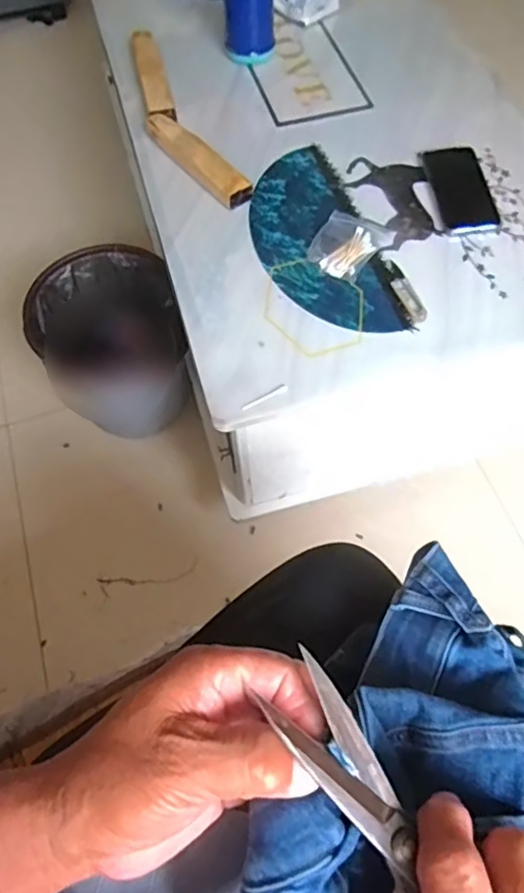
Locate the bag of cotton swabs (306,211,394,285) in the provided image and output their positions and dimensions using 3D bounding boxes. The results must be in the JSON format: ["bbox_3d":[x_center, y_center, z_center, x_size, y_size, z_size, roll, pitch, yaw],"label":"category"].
[{"bbox_3d":[0.114,-0.264,0.762,0.087,0.012,0.112,26,66,14],"label":"bag of cotton swabs"}]

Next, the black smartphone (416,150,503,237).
[{"bbox_3d":[0.276,-0.360,0.811,0.077,0.011,0.166,-4,60,-3],"label":"black smartphone"}]

